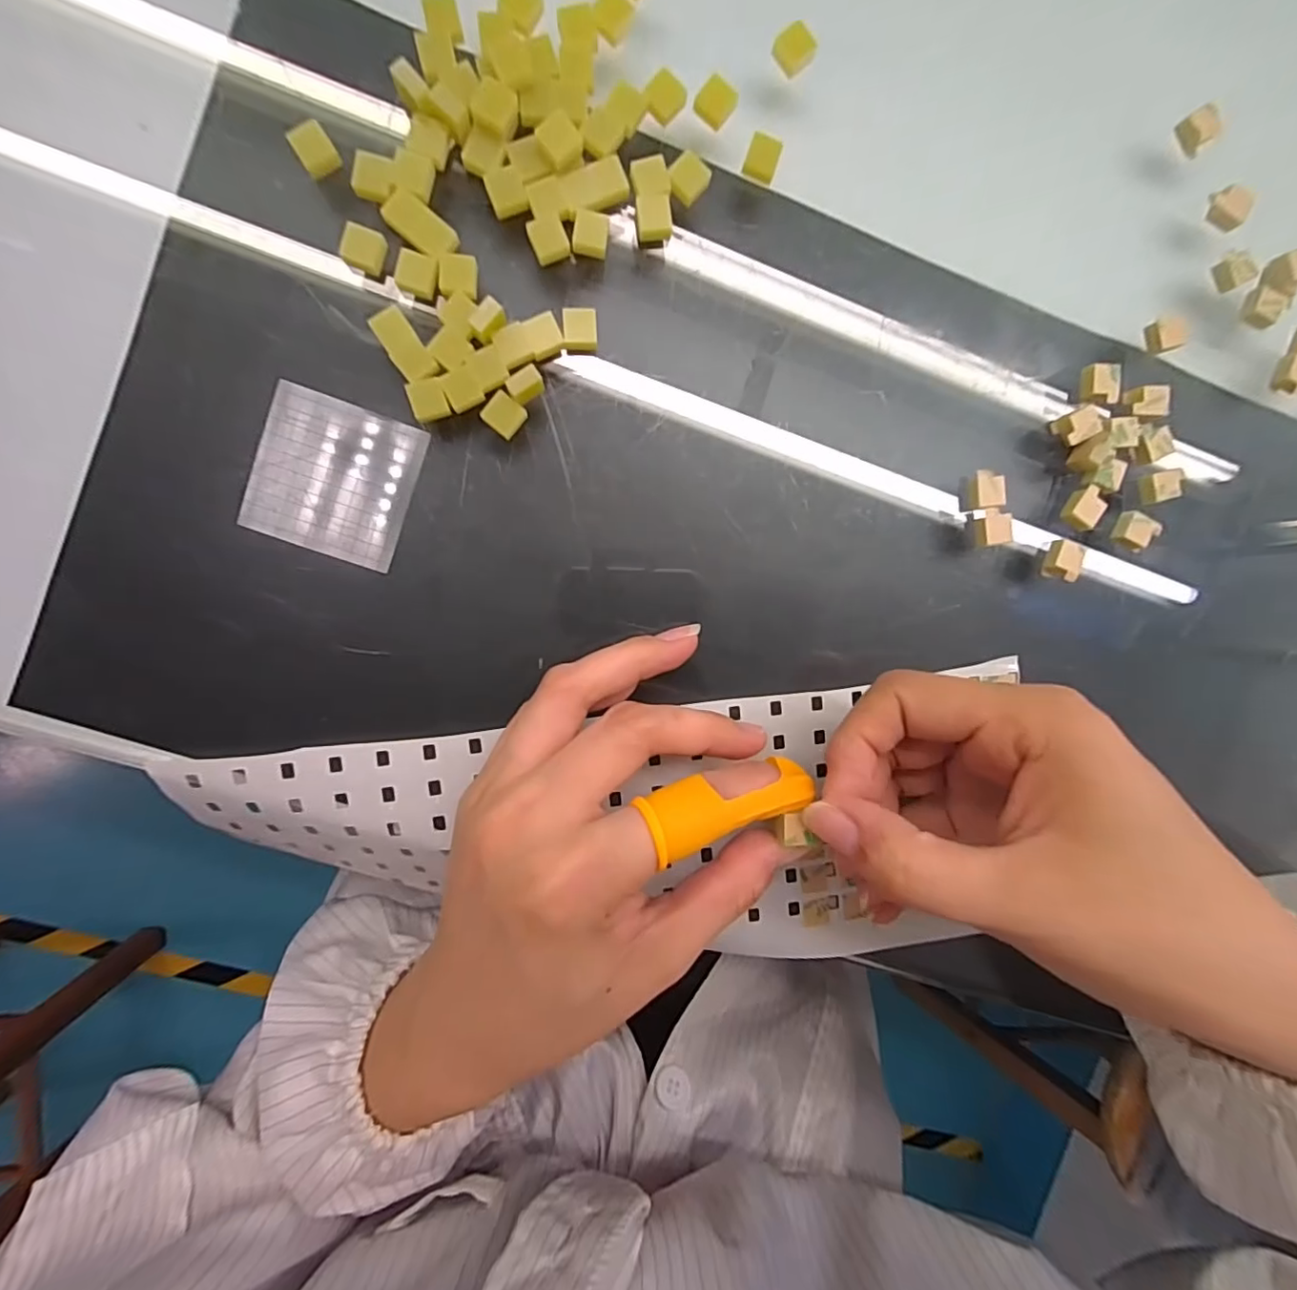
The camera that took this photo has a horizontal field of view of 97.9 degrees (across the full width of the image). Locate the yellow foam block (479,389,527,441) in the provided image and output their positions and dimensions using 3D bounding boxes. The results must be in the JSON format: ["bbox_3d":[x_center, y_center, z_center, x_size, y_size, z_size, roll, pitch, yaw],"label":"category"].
[{"bbox_3d":[-0.045,-0.071,0.176,0.011,0.005,0.011,38,89,-7],"label":"yellow foam block"}]

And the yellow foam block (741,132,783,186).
[{"bbox_3d":[0.036,-0.153,0.177,0.010,0.005,0.010,17,92,-7],"label":"yellow foam block"}]

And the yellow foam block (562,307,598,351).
[{"bbox_3d":[-0.021,-0.098,0.176,0.010,0.005,0.011,-2,94,-6],"label":"yellow foam block"}]

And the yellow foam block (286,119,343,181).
[{"bbox_3d":[-0.097,-0.144,0.165,0.010,0.006,0.011,-36,97,-2],"label":"yellow foam block"}]

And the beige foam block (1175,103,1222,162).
[{"bbox_3d":[0.186,-0.174,0.191,0.008,0.007,0.012,-39,97,-2],"label":"beige foam block"}]

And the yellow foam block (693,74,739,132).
[{"bbox_3d":[0.021,-0.168,0.175,0.011,0.005,0.012,40,89,-7],"label":"yellow foam block"}]

